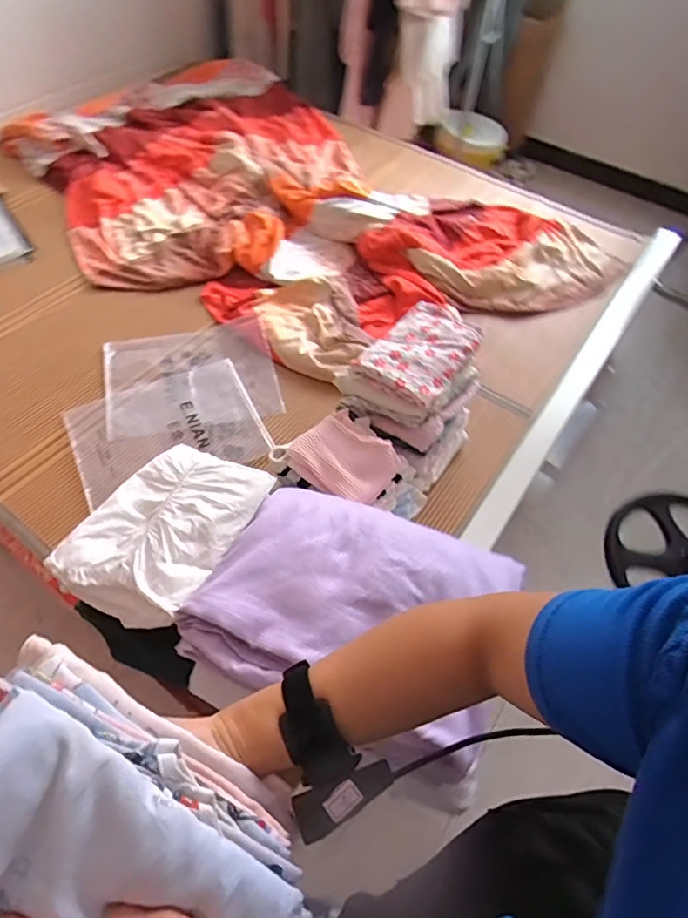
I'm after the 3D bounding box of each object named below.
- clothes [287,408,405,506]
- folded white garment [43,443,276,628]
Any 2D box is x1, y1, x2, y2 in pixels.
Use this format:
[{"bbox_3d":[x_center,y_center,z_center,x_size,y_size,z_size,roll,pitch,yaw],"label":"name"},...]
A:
[{"bbox_3d":[0.002,-0.003,0.922,0.161,0.064,0.138,39,62,20],"label":"clothes"},{"bbox_3d":[-0.270,0.101,0.799,0.207,0.041,0.281,26,58,12],"label":"folded white garment"}]

